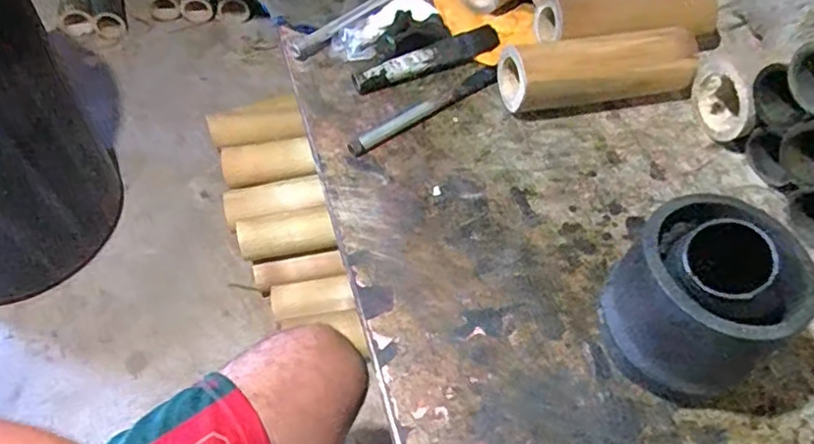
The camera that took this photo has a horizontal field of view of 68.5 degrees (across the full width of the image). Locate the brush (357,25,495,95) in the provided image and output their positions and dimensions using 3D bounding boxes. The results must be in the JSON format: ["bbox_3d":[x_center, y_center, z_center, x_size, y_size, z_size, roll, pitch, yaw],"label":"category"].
[{"bbox_3d":[0.023,-0.160,0.593,0.156,0.010,0.031,-24,87,-17],"label":"brush"}]

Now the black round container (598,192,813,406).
[{"bbox_3d":[0.190,0.051,0.391,0.099,0.119,0.099,1,55,-2],"label":"black round container"}]

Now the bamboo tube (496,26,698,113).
[{"bbox_3d":[0.182,-0.144,0.563,0.185,0.064,0.052,-9,56,-9],"label":"bamboo tube"}]

